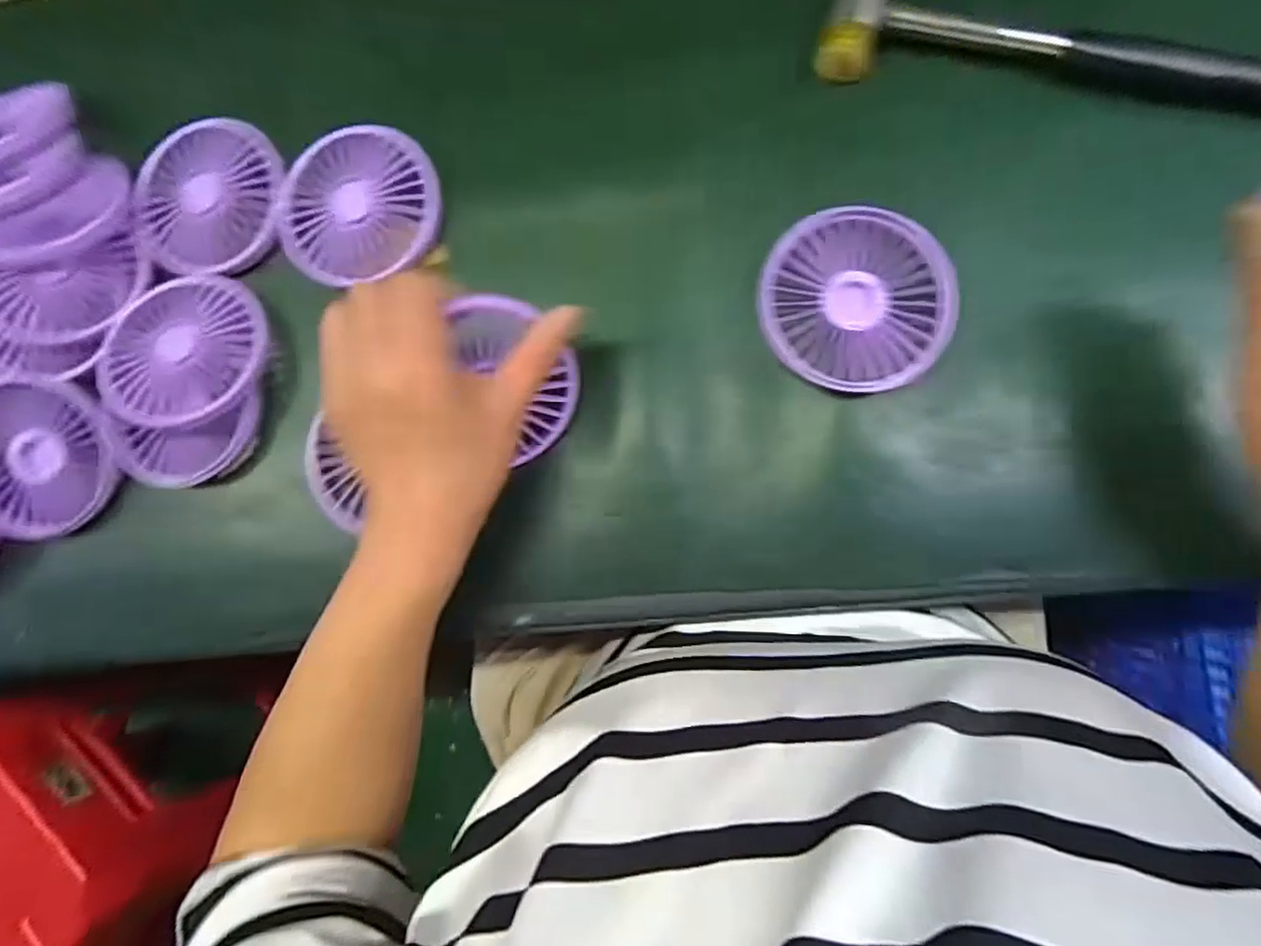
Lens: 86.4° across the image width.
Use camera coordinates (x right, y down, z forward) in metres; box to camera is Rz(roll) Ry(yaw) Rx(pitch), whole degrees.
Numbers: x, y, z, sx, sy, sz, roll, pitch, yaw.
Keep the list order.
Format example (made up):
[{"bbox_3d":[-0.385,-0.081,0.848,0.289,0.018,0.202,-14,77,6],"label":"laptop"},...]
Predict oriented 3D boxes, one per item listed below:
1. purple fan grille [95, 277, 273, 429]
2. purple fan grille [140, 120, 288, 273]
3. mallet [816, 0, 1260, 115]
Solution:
[{"bbox_3d":[-0.244,-0.069,0.365,0.085,0.020,0.086,-1,86,8],"label":"purple fan grille"},{"bbox_3d":[-0.238,-0.155,0.378,0.087,0.017,0.080,-1,86,8],"label":"purple fan grille"},{"bbox_3d":[0.211,-0.203,0.313,0.232,0.028,0.052,11,88,9],"label":"mallet"}]

